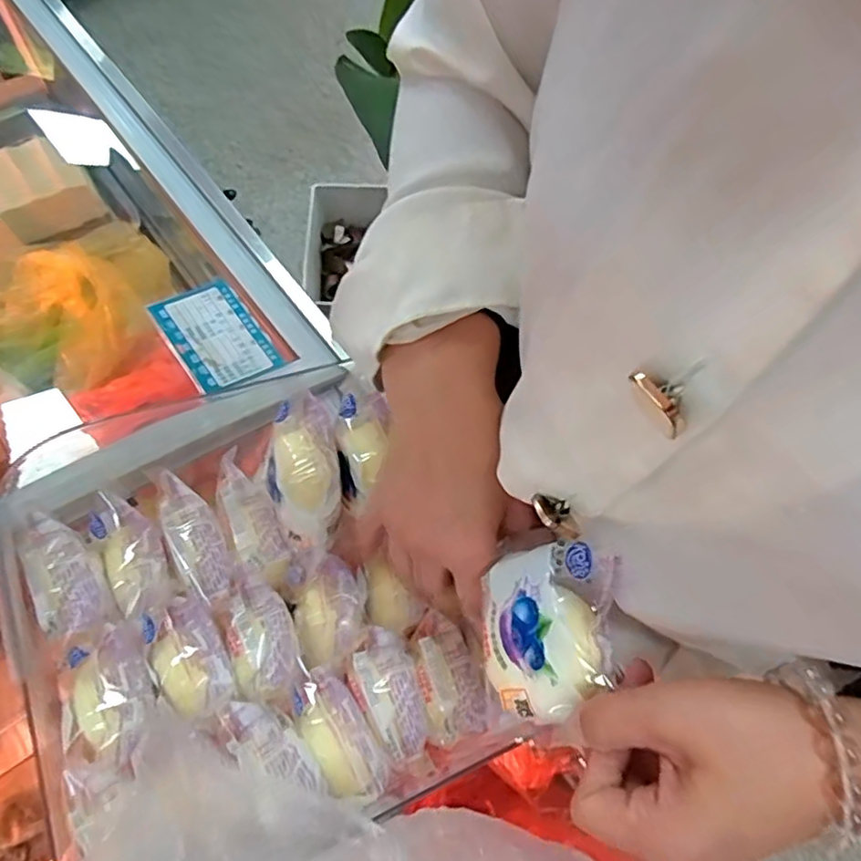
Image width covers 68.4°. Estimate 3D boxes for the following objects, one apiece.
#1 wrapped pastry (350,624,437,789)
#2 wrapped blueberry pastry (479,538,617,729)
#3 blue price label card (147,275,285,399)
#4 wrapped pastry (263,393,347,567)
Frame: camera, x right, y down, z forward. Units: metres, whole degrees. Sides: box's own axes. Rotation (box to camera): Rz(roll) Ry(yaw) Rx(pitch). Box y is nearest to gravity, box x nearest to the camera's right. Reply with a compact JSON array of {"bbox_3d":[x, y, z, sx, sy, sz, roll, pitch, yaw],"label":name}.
[{"bbox_3d":[-0.021,0.159,0.371,0.037,0.031,0.082,-22,69,-13],"label":"wrapped pastry"},{"bbox_3d":[0.056,0.093,0.298,0.037,0.054,0.080,9,82,-43],"label":"wrapped blueberry pastry"},{"bbox_3d":[-0.190,-0.085,0.560,0.075,0.006,0.109,-29,71,-28],"label":"blue price label card"},{"bbox_3d":[-0.076,0.026,0.379,0.048,0.039,0.089,-19,69,-12],"label":"wrapped pastry"}]

